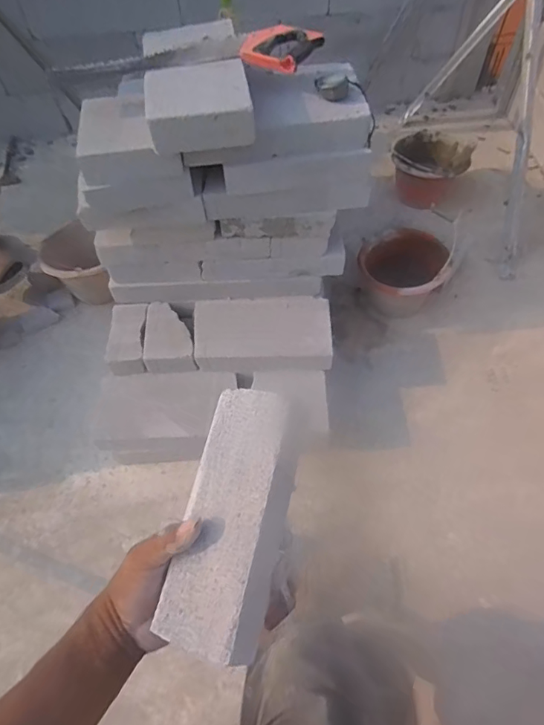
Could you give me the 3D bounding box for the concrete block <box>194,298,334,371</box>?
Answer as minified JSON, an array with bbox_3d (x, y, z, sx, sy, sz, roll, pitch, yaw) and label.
[{"bbox_3d":[-0.027,-0.084,1.364,0.380,0.072,0.207,2,58,2],"label":"concrete block"}]

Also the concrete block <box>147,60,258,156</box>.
[{"bbox_3d":[-0.143,-0.503,0.956,0.194,0.092,0.169,-7,58,-4],"label":"concrete block"}]

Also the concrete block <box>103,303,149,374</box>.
[{"bbox_3d":[-0.406,-0.070,1.359,0.106,0.070,0.217,-2,58,-1],"label":"concrete block"}]

